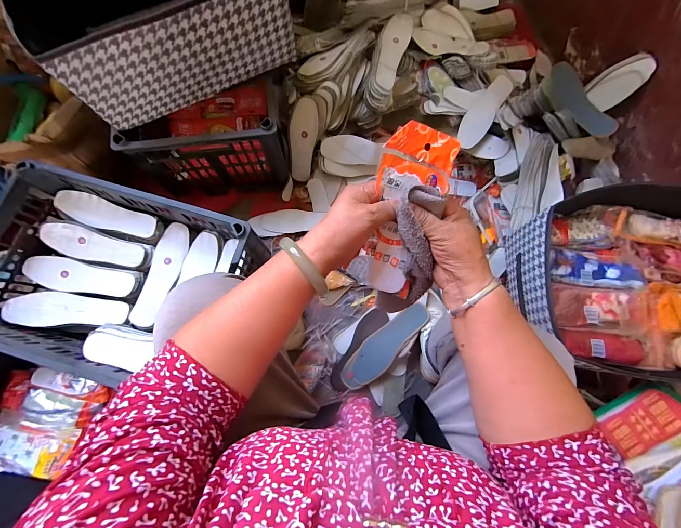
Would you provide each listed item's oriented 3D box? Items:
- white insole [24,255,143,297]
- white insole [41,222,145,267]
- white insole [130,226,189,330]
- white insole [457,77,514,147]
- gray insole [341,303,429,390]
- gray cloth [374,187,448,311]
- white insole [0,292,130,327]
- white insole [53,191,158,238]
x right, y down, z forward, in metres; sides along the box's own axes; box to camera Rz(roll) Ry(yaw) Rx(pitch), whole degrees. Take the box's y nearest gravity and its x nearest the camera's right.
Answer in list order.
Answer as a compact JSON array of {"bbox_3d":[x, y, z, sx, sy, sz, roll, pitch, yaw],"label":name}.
[{"bbox_3d":[-0.548,0.029,0.637,0.225,0.033,0.063,10,76,3],"label":"white insole"},{"bbox_3d":[-0.533,-0.039,0.645,0.213,0.038,0.067,13,76,4],"label":"white insole"},{"bbox_3d":[-0.391,0.022,0.657,0.066,0.014,0.228,12,76,3],"label":"white insole"},{"bbox_3d":[0.384,-0.410,0.792,0.070,0.016,0.221,34,87,5],"label":"white insole"},{"bbox_3d":[0.114,0.207,0.756,0.271,0.021,0.083,-46,79,5],"label":"gray insole"},{"bbox_3d":[0.080,-0.002,0.346,0.055,0.171,0.027,5,35,2],"label":"gray cloth"},{"bbox_3d":[-0.567,0.095,0.617,0.226,0.026,0.068,2,76,1],"label":"white insole"},{"bbox_3d":[-0.515,-0.109,0.657,0.216,0.020,0.066,14,104,5],"label":"white insole"}]

